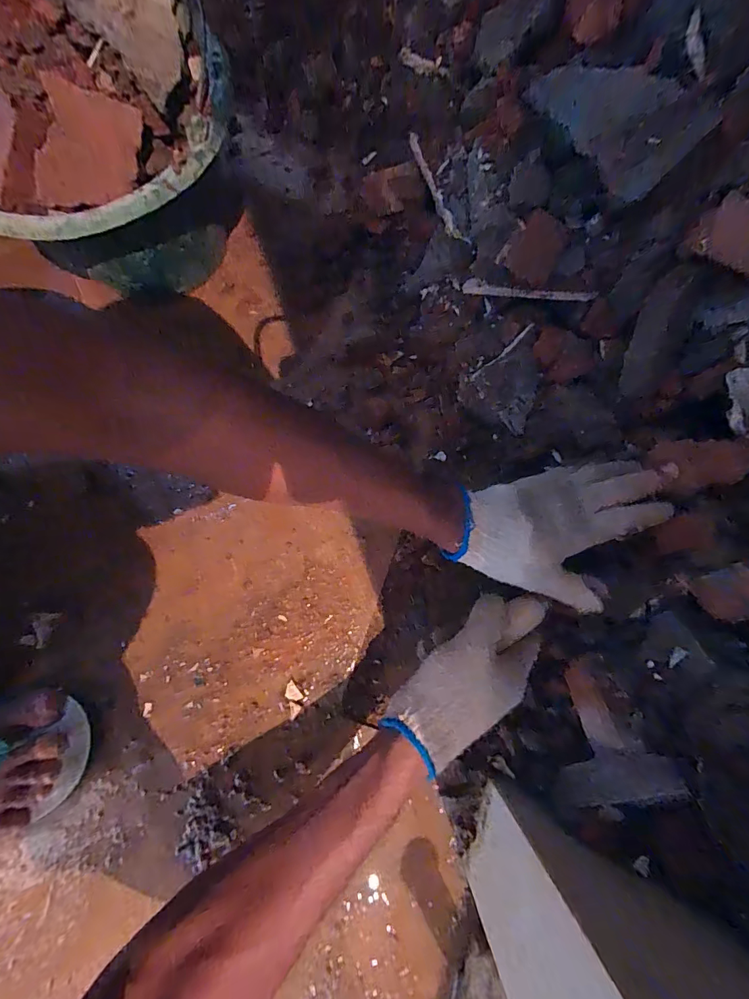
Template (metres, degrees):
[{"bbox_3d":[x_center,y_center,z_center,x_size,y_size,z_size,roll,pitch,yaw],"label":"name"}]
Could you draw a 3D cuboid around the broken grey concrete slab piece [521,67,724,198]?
[{"bbox_3d":[0.182,-0.291,0.315,0.119,0.006,0.067,41,123,-5],"label":"broken grey concrete slab piece"}]

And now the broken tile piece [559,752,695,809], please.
[{"bbox_3d":[0.199,0.224,0.339,0.097,0.036,0.004,-26,121,27],"label":"broken tile piece"}]

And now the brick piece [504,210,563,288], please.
[{"bbox_3d":[0.136,-0.213,0.363,0.043,0.050,0.012,18,42,-9],"label":"brick piece"}]

